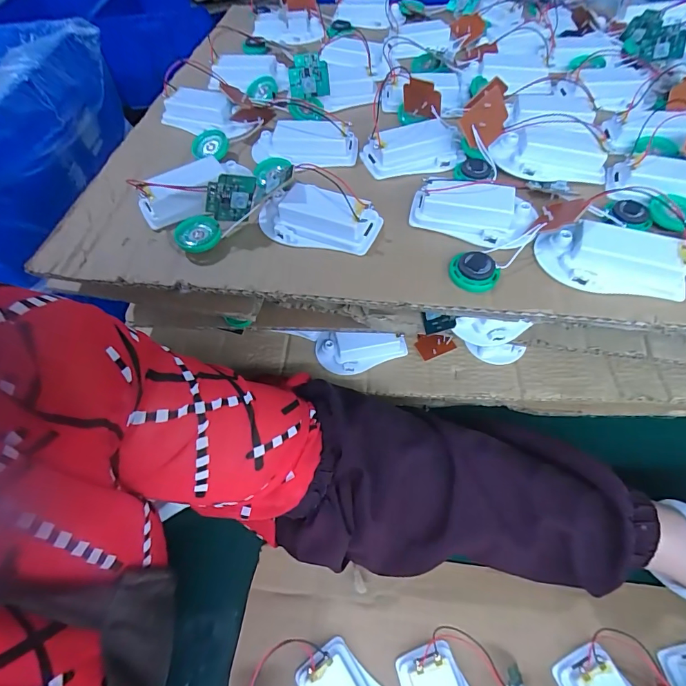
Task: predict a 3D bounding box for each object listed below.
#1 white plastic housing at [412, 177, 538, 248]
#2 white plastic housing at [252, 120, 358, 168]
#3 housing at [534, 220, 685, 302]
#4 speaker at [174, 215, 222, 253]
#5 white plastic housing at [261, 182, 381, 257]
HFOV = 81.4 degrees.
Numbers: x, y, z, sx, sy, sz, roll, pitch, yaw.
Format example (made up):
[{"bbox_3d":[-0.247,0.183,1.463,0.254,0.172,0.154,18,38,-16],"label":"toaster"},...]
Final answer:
[{"bbox_3d":[0.082,-0.085,0.253,0.073,0.022,0.037,20,56,16],"label":"white plastic housing"},{"bbox_3d":[-0.031,-0.149,0.301,0.081,0.026,0.023,6,53,6],"label":"white plastic housing"},{"bbox_3d":[0.150,-0.048,0.225,0.071,0.021,0.035,8,53,8],"label":"housing"},{"bbox_3d":[-0.092,-0.069,0.254,0.028,0.005,0.028,-2,69,5],"label":"speaker"},{"bbox_3d":[-0.018,-0.081,0.257,0.079,0.022,0.034,13,54,12],"label":"white plastic housing"}]

